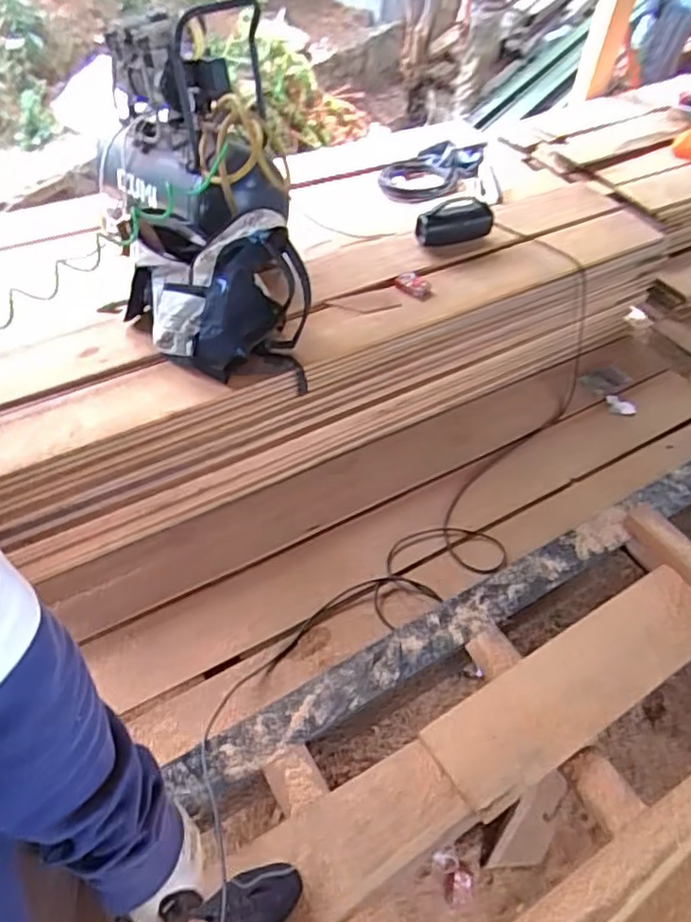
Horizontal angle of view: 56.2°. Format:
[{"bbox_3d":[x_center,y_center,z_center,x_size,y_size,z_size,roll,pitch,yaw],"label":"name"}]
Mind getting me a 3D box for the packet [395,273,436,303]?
[{"bbox_3d":[0.192,-0.485,1.799,0.120,0.021,0.077,28,54,19],"label":"packet"}]

